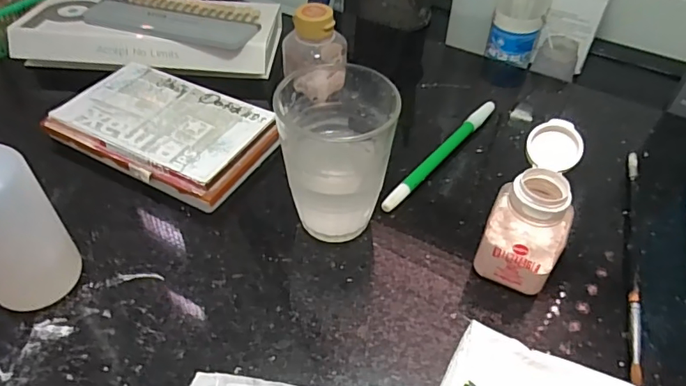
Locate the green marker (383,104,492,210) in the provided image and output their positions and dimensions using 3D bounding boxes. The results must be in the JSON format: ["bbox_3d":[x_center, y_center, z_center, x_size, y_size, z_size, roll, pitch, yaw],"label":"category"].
[{"bbox_3d":[0.073,-0.029,0.373,0.011,0.009,0.143,31,54,25],"label":"green marker"}]

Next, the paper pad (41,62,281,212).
[{"bbox_3d":[-0.127,-0.046,0.372,0.149,0.023,0.093,23,51,20],"label":"paper pad"}]

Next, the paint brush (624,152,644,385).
[{"bbox_3d":[0.181,0.034,0.316,0.008,0.007,0.187,17,49,14],"label":"paint brush"}]

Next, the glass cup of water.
[{"bbox_3d":[-0.005,-0.022,0.310,0.065,0.085,0.068,0,47,0],"label":"glass cup of water"}]

